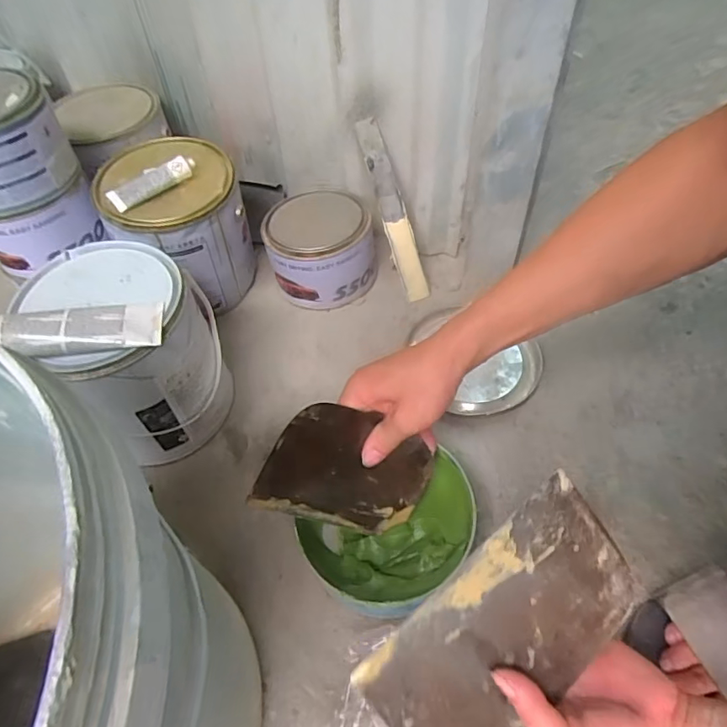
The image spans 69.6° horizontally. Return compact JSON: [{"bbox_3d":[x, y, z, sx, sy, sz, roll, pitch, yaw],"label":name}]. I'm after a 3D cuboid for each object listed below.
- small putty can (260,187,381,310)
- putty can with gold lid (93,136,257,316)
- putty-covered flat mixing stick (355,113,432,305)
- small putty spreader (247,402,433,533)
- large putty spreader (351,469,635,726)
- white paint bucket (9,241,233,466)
[{"bbox_3d":[-0.054,-0.145,0.676,0.129,0.105,0.121,-2,54,3],"label":"small putty can"},{"bbox_3d":[-0.215,-0.163,0.641,0.143,0.167,0.135,-2,53,2],"label":"putty can with gold lid"},{"bbox_3d":[0.038,-0.186,0.647,0.032,0.221,0.013,-23,17,-12],"label":"putty-covered flat mixing stick"},{"bbox_3d":[-0.011,0.093,0.449,0.101,0.152,0.009,-64,31,8],"label":"small putty spreader"},{"bbox_3d":[0.097,0.172,0.339,0.186,0.004,0.109,-38,97,-16],"label":"large putty spreader"},{"bbox_3d":[-0.229,-0.002,0.535,0.146,0.182,0.149,-2,54,3],"label":"white paint bucket"}]

